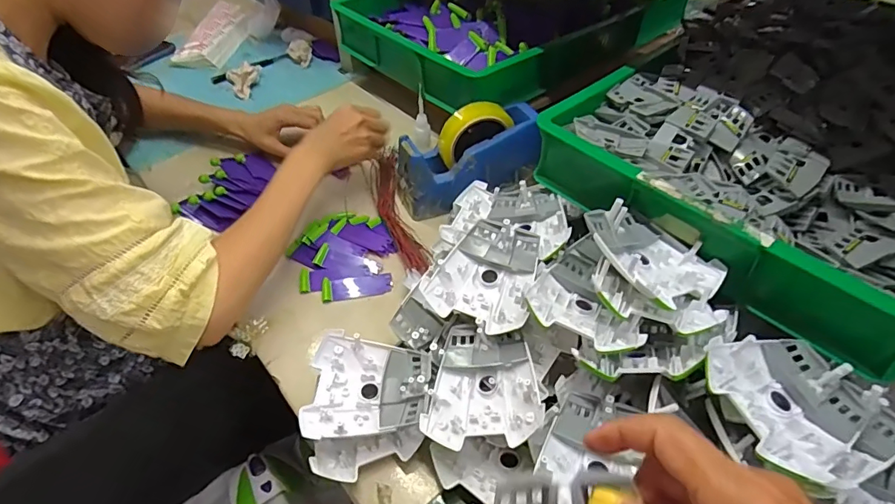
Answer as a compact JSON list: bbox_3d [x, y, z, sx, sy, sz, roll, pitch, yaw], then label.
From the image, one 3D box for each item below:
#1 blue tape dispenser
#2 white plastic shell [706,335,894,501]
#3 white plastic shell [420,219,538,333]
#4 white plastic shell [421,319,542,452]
[{"bbox_3d":[0.027,-0.127,0.633,0.184,0.103,0.077,-21,50,-18],"label":"blue tape dispenser"},{"bbox_3d":[0.259,0.108,0.348,0.122,0.035,0.108,-16,49,-14],"label":"white plastic shell"},{"bbox_3d":[0.039,0.017,0.463,0.102,0.038,0.108,19,50,18],"label":"white plastic shell"},{"bbox_3d":[0.034,0.114,0.416,0.094,0.032,0.104,10,48,10],"label":"white plastic shell"}]

